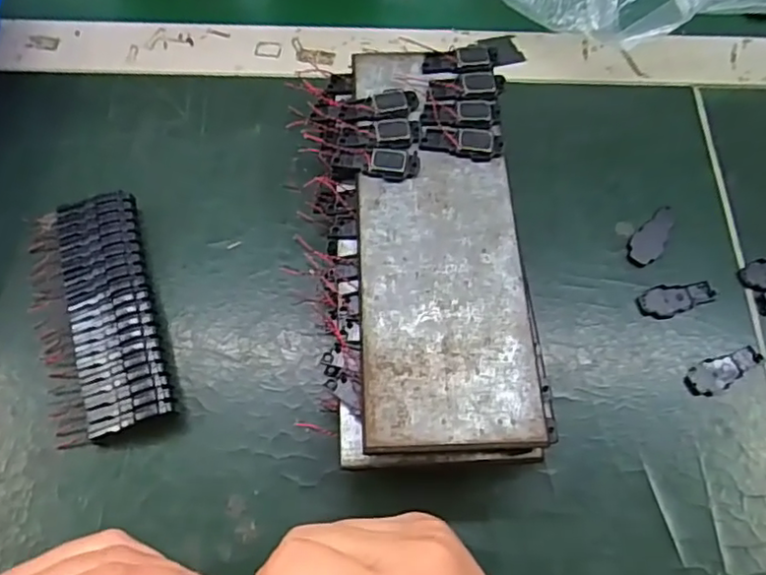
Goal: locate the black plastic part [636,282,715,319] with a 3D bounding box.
[{"bbox_3d":[0.149,0.005,0.316,0.040,0.004,0.017,-16,66,-9],"label":"black plastic part"}]

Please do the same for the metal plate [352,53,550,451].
[{"bbox_3d":[0.024,-0.028,0.277,0.070,0.004,0.194,-1,65,-2],"label":"metal plate"}]

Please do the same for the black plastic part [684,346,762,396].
[{"bbox_3d":[0.165,0.039,0.300,0.040,0.004,0.015,-26,68,-13],"label":"black plastic part"}]

